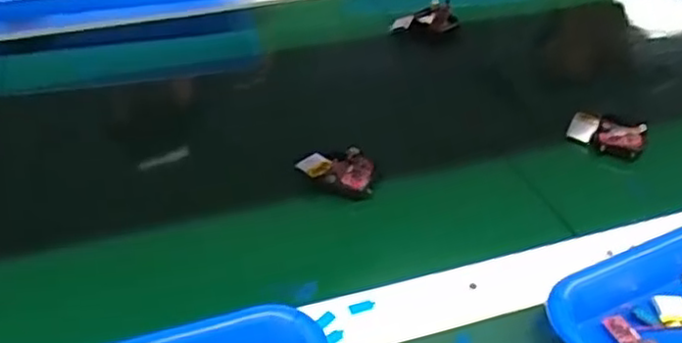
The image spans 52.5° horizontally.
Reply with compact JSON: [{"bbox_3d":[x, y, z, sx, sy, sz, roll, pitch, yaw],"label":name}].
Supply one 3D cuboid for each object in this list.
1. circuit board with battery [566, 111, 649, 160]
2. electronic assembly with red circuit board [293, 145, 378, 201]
[{"bbox_3d":[0.210,-0.030,0.544,0.056,0.012,0.037,26,47,26],"label":"circuit board with battery"},{"bbox_3d":[-0.003,-0.002,0.501,0.054,0.012,0.036,7,41,6],"label":"electronic assembly with red circuit board"}]

